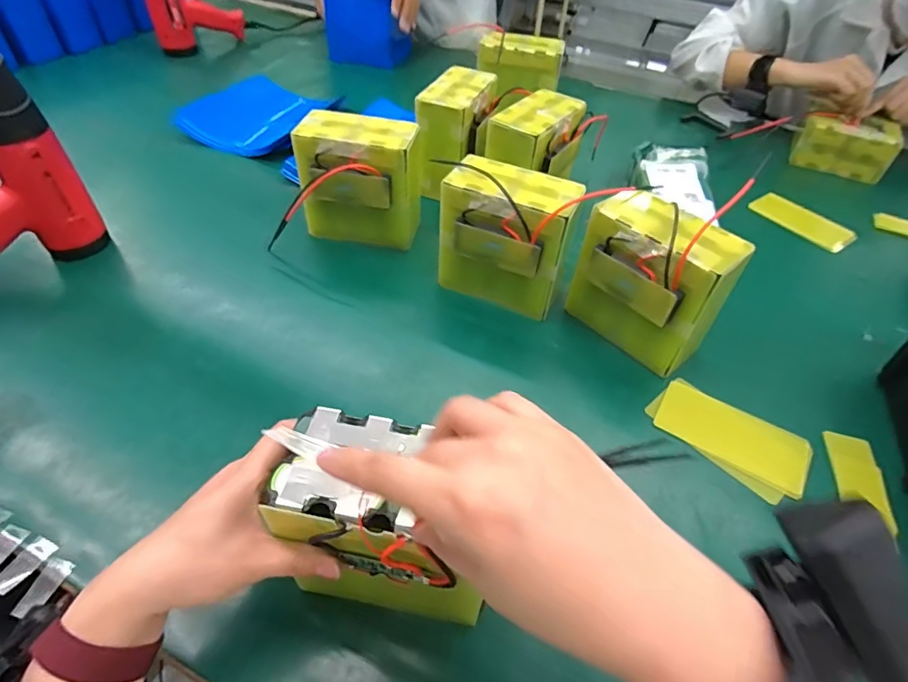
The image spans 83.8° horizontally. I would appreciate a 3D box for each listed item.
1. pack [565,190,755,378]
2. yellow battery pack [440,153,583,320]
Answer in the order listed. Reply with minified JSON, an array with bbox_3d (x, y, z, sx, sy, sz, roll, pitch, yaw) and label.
[{"bbox_3d":[0.204,-0.061,0.532,0.151,0.151,0.090,37,55,27],"label":"pack"},{"bbox_3d":[0.055,-0.115,0.582,0.148,0.150,0.094,18,49,12],"label":"yellow battery pack"}]

